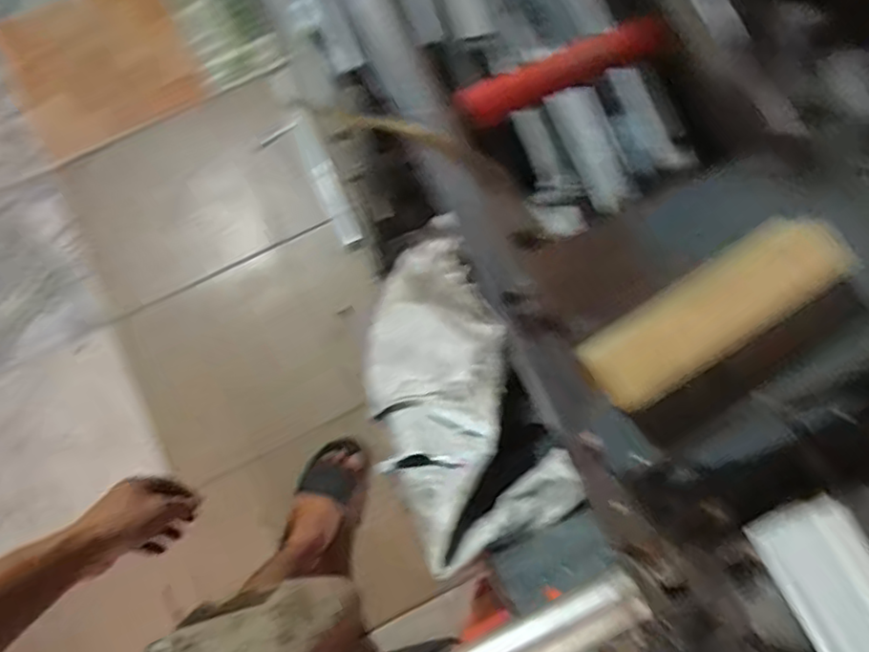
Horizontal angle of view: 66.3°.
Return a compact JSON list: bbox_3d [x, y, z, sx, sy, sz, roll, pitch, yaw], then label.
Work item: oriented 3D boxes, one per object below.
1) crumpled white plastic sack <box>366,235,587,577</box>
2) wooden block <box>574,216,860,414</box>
[{"bbox_3d":[0.003,0.061,0.952,0.229,0.271,0.532,-19,50,-3],"label":"crumpled white plastic sack"},{"bbox_3d":[0.193,-0.006,0.484,0.171,0.042,0.063,-32,80,-6],"label":"wooden block"}]

